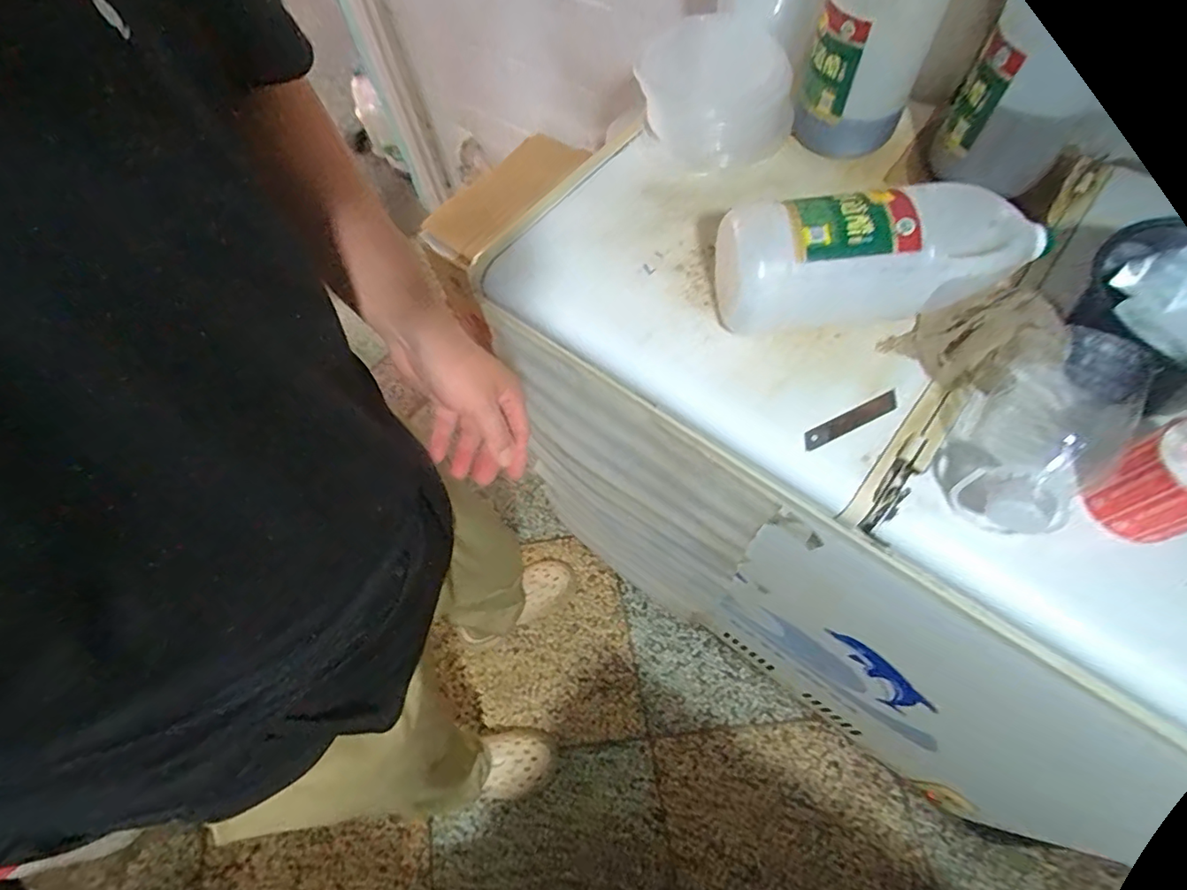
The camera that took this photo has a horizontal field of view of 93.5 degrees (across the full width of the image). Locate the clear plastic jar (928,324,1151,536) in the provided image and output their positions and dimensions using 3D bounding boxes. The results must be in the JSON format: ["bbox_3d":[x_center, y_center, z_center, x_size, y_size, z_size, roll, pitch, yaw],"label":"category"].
[{"bbox_3d":[0.326,-0.008,0.405,0.132,0.103,0.091,-36,66,-14],"label":"clear plastic jar"}]

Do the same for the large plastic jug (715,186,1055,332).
[{"bbox_3d":[0.220,-0.156,0.467,0.241,0.100,0.095,-1,61,22],"label":"large plastic jug"}]

